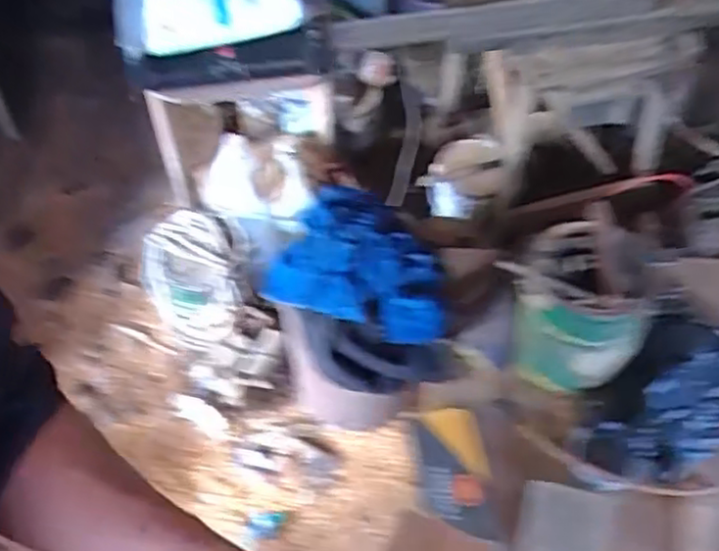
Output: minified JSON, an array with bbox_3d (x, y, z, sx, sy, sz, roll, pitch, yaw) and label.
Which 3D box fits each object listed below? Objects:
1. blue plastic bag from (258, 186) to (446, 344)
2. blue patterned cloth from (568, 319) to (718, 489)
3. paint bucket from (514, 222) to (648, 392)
[{"bbox_3d":[0.024,-0.015,1.253,0.348,0.112,0.246,34,58,22],"label":"blue plastic bag"},{"bbox_3d":[0.471,0.200,1.103,0.352,0.070,0.182,-33,60,-25],"label":"blue patterned cloth"},{"bbox_3d":[0.352,0.056,1.131,0.187,0.242,0.183,1,52,-2],"label":"paint bucket"}]

